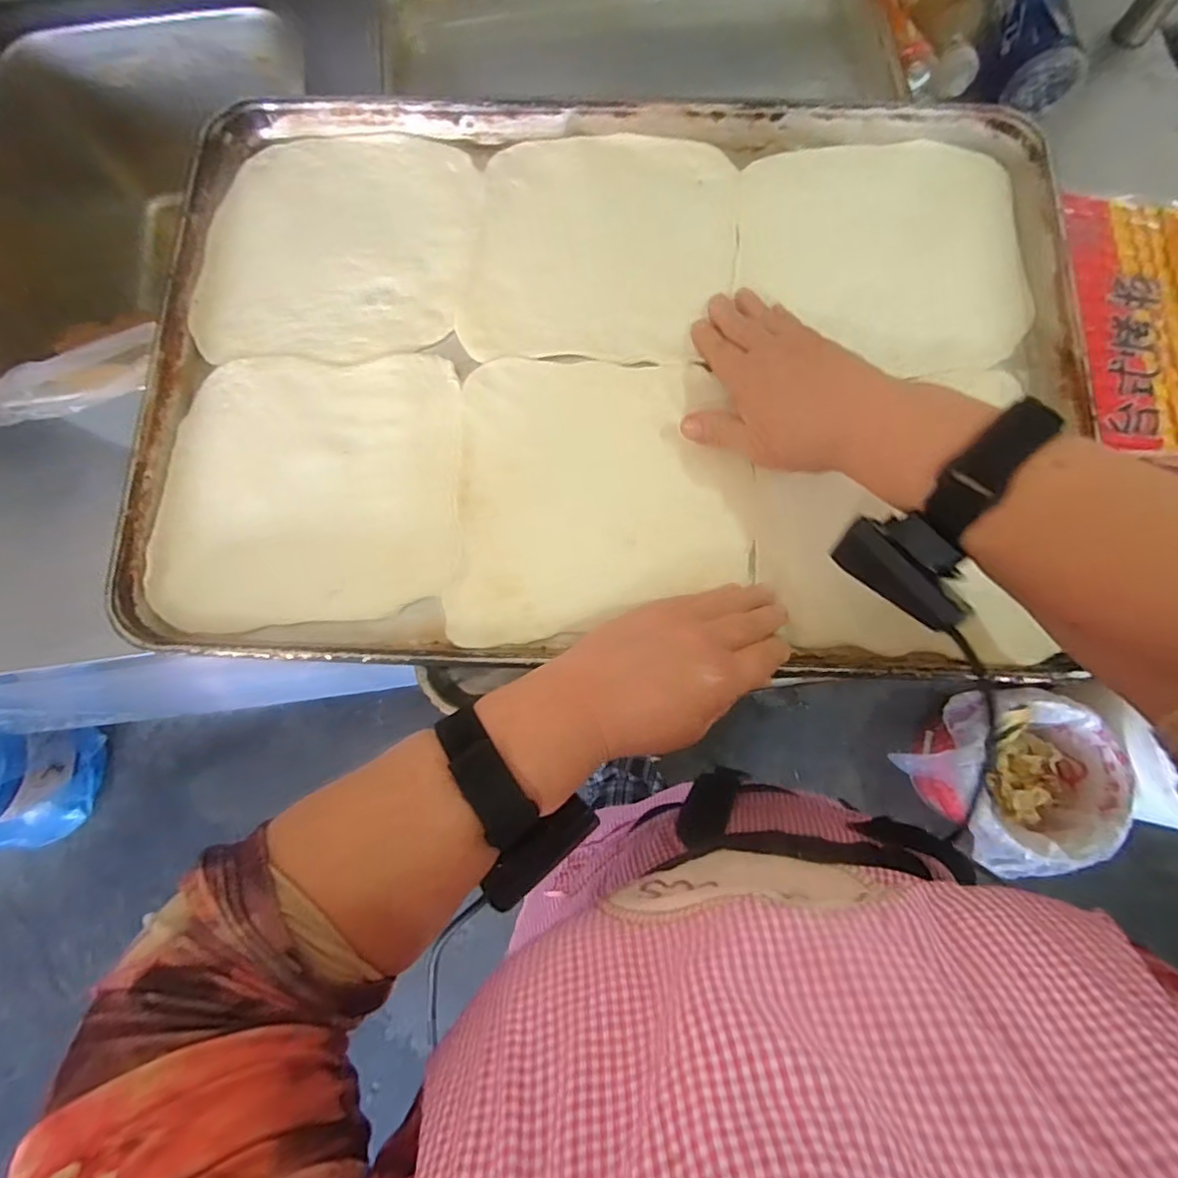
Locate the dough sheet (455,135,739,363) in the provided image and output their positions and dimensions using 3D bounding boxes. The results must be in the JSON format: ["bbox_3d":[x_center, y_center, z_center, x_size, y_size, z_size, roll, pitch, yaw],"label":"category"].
[{"bbox_3d":[0.010,-0.243,0.424,0.186,0.006,0.177,2,77,2],"label":"dough sheet"}]

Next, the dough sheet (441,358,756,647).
[{"bbox_3d":[0.008,-0.058,0.389,0.189,0.009,0.187,3,77,2],"label":"dough sheet"}]

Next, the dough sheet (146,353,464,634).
[{"bbox_3d":[-0.182,-0.069,0.393,0.192,0.005,0.181,-1,77,1],"label":"dough sheet"}]

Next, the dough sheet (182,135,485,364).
[{"bbox_3d":[-0.177,-0.250,0.431,0.185,0.011,0.187,3,77,2],"label":"dough sheet"}]

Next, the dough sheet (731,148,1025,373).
[{"bbox_3d":[0.206,-0.238,0.421,0.198,0.013,0.171,6,77,2],"label":"dough sheet"}]

